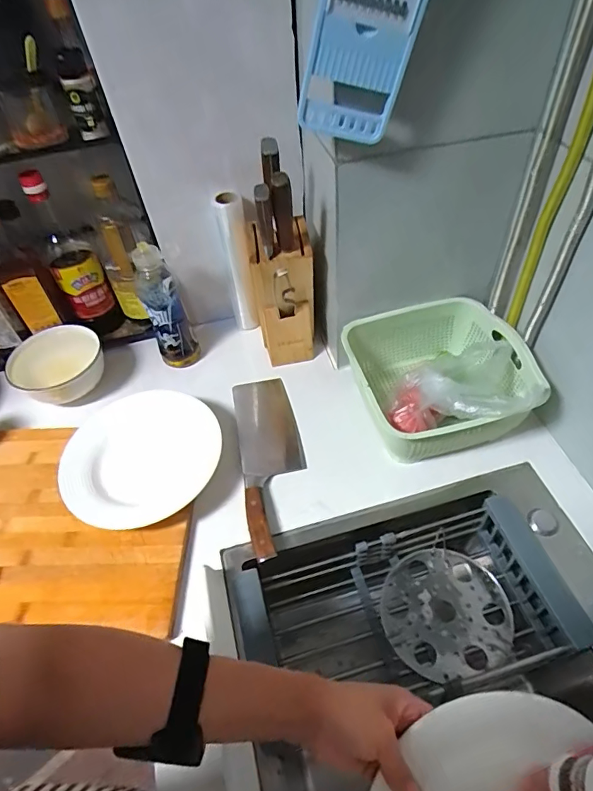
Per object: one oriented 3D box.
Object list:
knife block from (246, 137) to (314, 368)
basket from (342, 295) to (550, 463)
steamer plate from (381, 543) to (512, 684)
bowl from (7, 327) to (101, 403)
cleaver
[{"bbox_3d":[-0.023,-0.186,0.710,0.088,0.341,0.106,-6,50,0],"label":"knife block"},{"bbox_3d":[0.206,-0.023,0.690,0.246,0.116,0.231,-15,50,-7],"label":"basket"},{"bbox_3d":[0.193,0.281,0.617,0.159,0.009,0.154,-3,50,3],"label":"steamer plate"},{"bbox_3d":[-0.388,-0.050,0.776,0.136,0.075,0.127,-3,50,3],"label":"bowl"},{"bbox_3d":[-0.037,0.084,0.691,0.091,0.035,0.307,-11,50,-4],"label":"cleaver"}]

